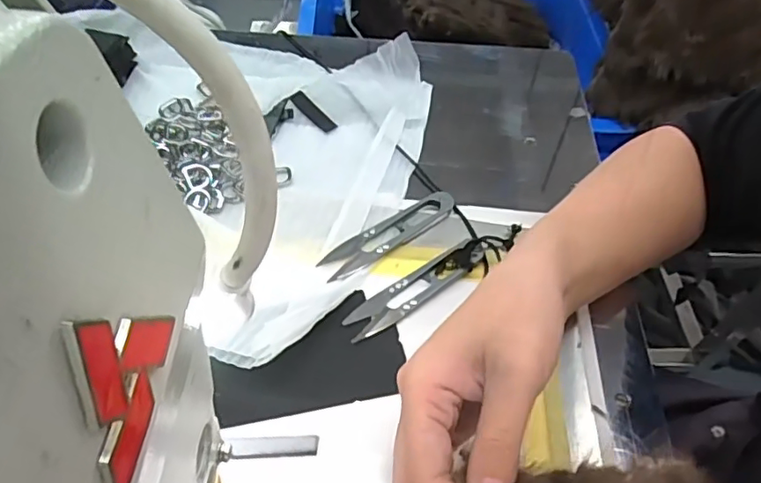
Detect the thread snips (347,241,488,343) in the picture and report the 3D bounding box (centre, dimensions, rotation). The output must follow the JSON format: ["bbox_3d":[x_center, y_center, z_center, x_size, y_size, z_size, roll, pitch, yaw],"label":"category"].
[{"bbox_3d":[0.023,0.026,0.356,0.098,0.014,0.022,-26,60,-22],"label":"thread snips"}]

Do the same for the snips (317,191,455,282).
[{"bbox_3d":[0.007,-0.005,0.381,0.100,0.010,0.023,-29,61,-23],"label":"snips"}]

